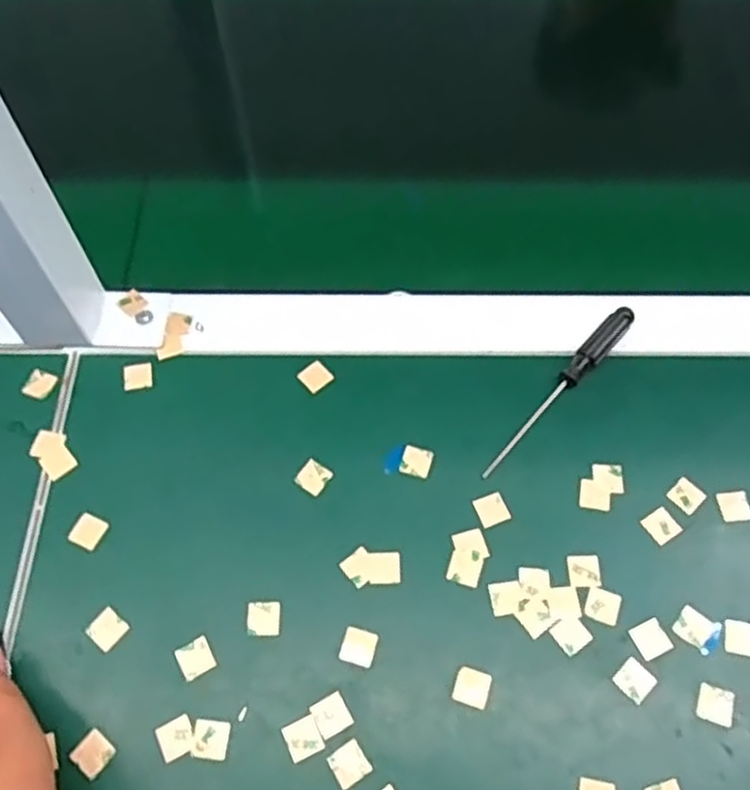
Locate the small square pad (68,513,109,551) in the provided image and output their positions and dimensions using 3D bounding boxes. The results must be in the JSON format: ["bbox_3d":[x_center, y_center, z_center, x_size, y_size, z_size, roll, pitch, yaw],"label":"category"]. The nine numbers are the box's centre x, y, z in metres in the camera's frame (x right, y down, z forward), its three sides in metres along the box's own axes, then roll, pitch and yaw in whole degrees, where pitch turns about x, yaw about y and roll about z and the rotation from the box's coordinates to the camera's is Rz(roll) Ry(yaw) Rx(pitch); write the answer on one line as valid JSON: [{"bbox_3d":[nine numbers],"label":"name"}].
[{"bbox_3d":[-0.148,0.070,0.378,0.017,0.004,0.017,21,64,12],"label":"small square pad"}]

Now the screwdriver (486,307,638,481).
[{"bbox_3d":[0.103,-0.005,0.409,0.014,0.014,0.129,40,69,20],"label":"screwdriver"}]

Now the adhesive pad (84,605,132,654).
[{"bbox_3d":[-0.129,0.113,0.357,0.016,0.004,0.016,34,67,18],"label":"adhesive pad"}]

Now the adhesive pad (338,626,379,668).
[{"bbox_3d":[-0.008,0.120,0.351,0.016,0.004,0.017,16,63,10],"label":"adhesive pad"}]

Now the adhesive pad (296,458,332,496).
[{"bbox_3d":[-0.033,0.043,0.392,0.016,0.004,0.016,33,67,18],"label":"adhesive pad"}]

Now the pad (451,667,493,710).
[{"bbox_3d":[0.046,0.136,0.343,0.016,0.004,0.016,17,63,10],"label":"pad"}]

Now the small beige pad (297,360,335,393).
[{"bbox_3d":[-0.034,-0.011,0.420,0.016,0.004,0.017,-38,67,-18],"label":"small beige pad"}]

